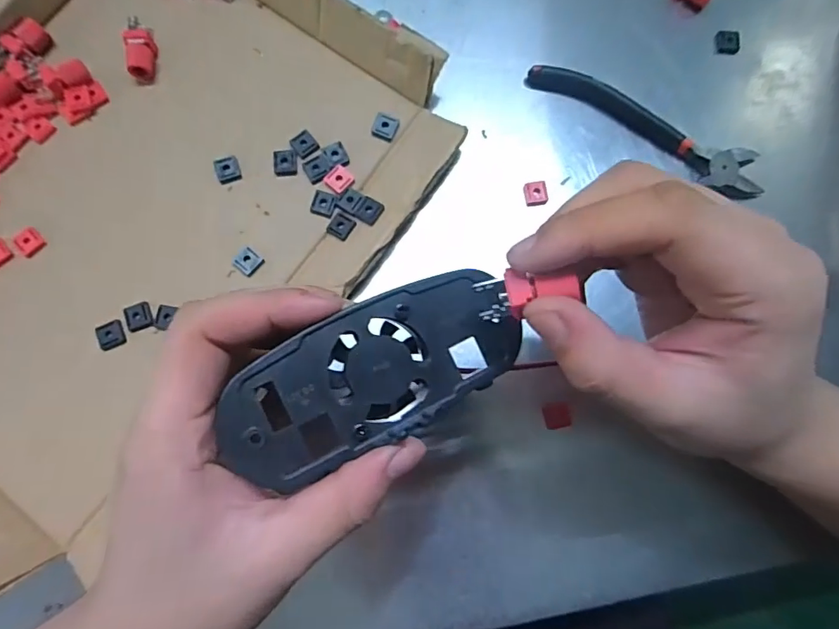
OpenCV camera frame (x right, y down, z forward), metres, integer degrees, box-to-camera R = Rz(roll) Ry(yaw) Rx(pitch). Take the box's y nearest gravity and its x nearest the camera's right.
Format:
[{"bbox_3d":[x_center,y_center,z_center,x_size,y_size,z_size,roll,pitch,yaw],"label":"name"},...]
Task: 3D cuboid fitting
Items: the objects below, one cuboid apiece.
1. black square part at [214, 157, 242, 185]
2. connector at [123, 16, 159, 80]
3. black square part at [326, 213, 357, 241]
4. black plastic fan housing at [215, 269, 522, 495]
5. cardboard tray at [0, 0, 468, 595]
[{"bbox_3d":[-0.111,-0.084,0.283,0.013,0.007,0.013,-16,81,-4],"label":"black square part"},{"bbox_3d":[-0.164,-0.157,0.290,0.014,0.016,0.035,-3,81,-2],"label":"connector"},{"bbox_3d":[-0.044,-0.050,0.276,0.014,0.004,0.014,32,81,4],"label":"black square part"},{"bbox_3d":[-0.015,0.020,0.174,0.110,0.006,0.047,-27,86,-15],"label":"black plastic fan housing"},{"bbox_3d":[-0.169,-0.065,0.265,0.268,0.039,0.341,39,82,5],"label":"cardboard tray"}]

